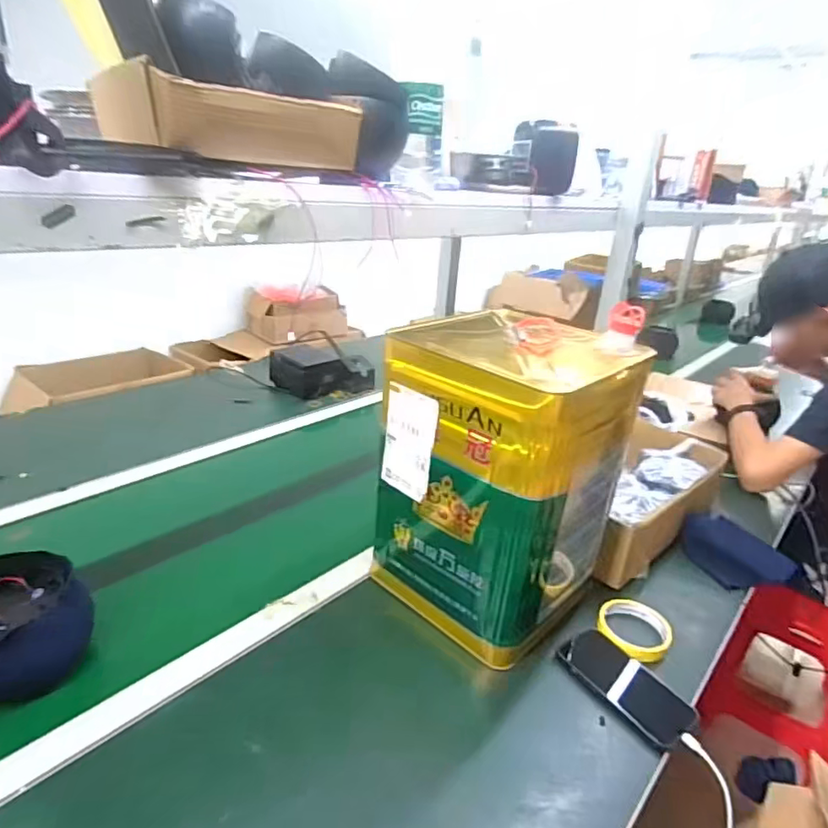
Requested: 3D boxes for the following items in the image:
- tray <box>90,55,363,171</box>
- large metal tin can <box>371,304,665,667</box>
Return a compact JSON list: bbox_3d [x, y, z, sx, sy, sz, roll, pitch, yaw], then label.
[{"bbox_3d":[-0.194,-0.297,0.573,0.210,0.061,0.194,-15,30,-38],"label":"tray"},{"bbox_3d":[0.105,0.078,0.695,0.236,0.353,0.226,23,29,36],"label":"large metal tin can"}]

